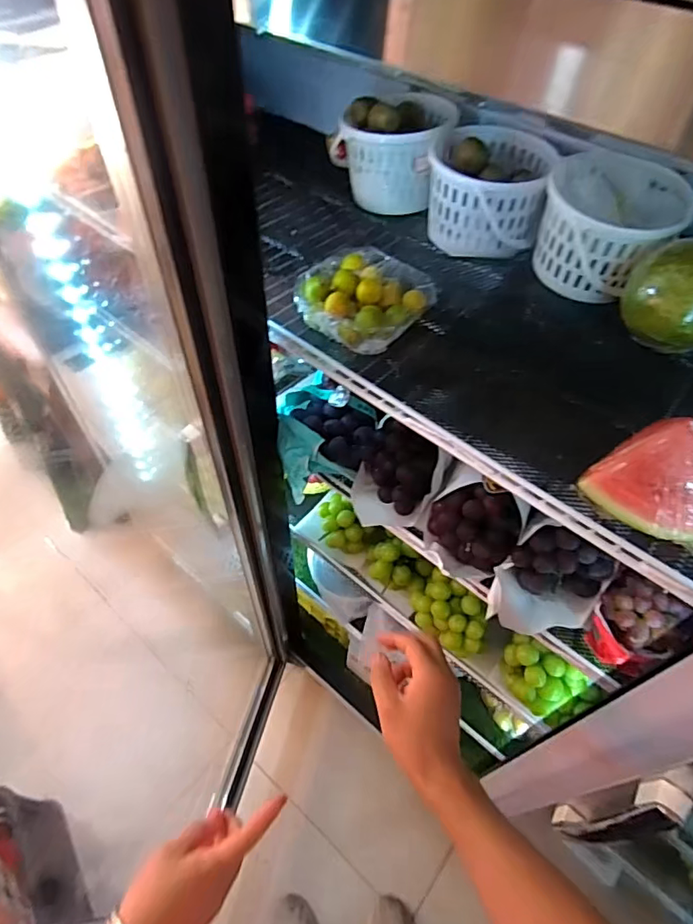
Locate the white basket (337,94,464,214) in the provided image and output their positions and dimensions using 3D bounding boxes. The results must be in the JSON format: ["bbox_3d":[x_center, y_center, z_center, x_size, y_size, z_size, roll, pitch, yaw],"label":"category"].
[{"bbox_3d":[0.080,-0.497,0.832,0.167,0.119,0.180,15,53,10],"label":"white basket"}]

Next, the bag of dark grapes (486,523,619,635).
[{"bbox_3d":[0.234,0.155,0.616,0.113,0.097,0.114,36,59,24],"label":"bag of dark grapes"}]

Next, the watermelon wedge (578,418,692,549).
[{"bbox_3d":[0.287,0.021,0.451,0.133,0.091,0.053,30,57,21],"label":"watermelon wedge"}]

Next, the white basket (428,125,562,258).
[{"bbox_3d":[0.203,-0.400,0.767,0.162,0.116,0.194,12,52,8],"label":"white basket"}]

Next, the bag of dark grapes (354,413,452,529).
[{"bbox_3d":[0.066,0.022,0.709,0.117,0.096,0.114,25,55,17],"label":"bag of dark grapes"}]

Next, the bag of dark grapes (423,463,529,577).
[{"bbox_3d":[0.154,0.081,0.662,0.120,0.106,0.092,35,59,23],"label":"bag of dark grapes"}]

